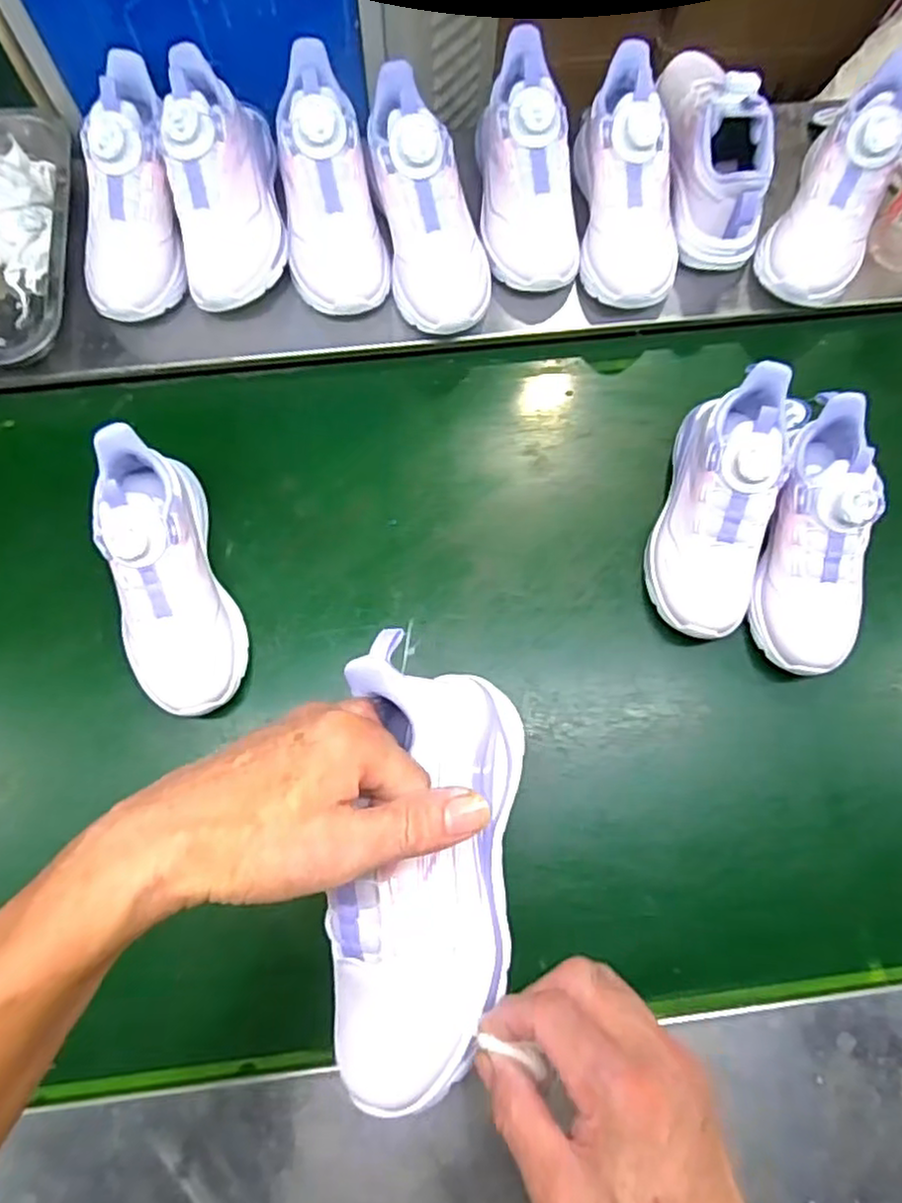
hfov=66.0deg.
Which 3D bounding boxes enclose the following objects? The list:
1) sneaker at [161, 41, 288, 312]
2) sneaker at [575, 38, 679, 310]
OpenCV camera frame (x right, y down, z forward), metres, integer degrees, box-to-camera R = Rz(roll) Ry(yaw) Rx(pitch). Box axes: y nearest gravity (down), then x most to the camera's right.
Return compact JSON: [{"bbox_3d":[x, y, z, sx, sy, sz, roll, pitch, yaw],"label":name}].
[{"bbox_3d":[-0.191,-0.354,0.588,0.085,0.089,0.205,-4,96,-2],"label":"sneaker"},{"bbox_3d":[0.156,-0.354,0.608,0.085,0.074,0.188,-6,100,-3],"label":"sneaker"}]

